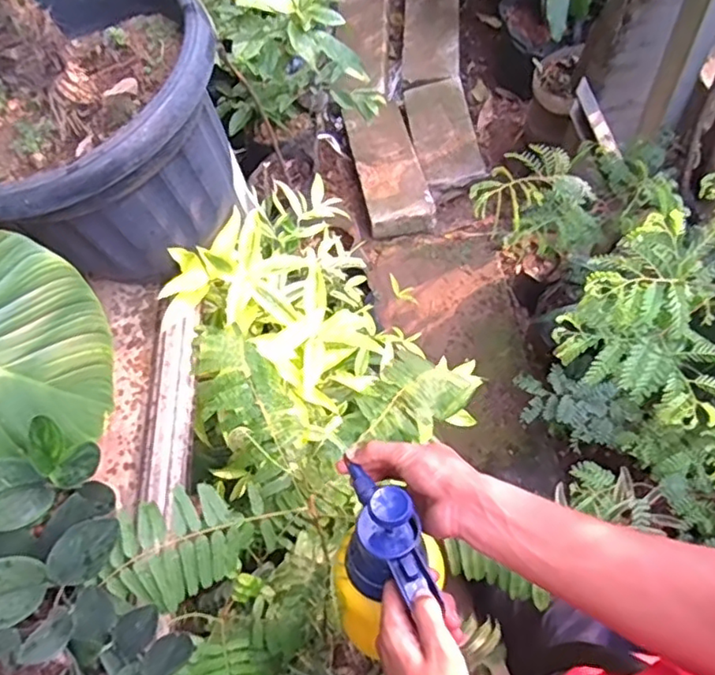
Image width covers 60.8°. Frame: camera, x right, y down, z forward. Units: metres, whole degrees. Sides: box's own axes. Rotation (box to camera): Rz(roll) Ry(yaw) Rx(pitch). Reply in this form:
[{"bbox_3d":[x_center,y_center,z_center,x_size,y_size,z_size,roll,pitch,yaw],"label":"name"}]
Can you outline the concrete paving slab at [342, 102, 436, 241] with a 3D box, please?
[{"bbox_3d":[0.100,-0.546,1.914,0.201,0.053,0.500,-11,61,-3],"label":"concrete paving slab"}]

